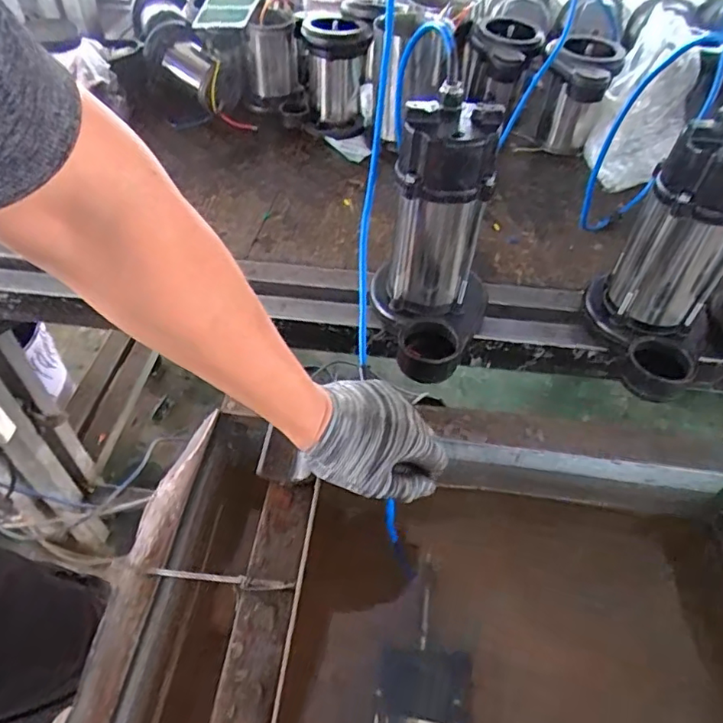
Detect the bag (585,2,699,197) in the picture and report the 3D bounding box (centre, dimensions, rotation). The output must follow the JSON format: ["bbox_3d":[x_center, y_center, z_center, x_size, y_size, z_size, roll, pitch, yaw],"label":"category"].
[{"bbox_3d":[0.453,-0.407,0.880,0.134,0.275,0.082,20,12,15],"label":"bag"}]

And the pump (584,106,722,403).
[{"bbox_3d":[0.326,-0.117,0.566,0.121,0.244,0.205,25,52,19],"label":"pump"}]

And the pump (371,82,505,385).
[{"bbox_3d":[0.076,-0.110,0.548,0.123,0.226,0.165,5,49,2],"label":"pump"}]

